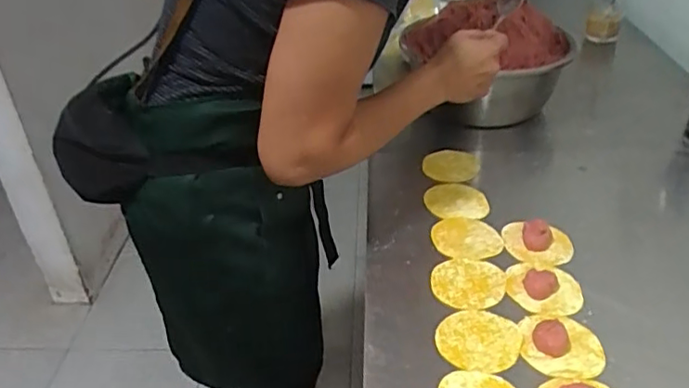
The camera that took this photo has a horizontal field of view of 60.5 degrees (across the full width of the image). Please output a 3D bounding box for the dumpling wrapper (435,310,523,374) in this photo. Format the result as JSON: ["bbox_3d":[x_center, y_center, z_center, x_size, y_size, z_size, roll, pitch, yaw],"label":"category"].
[{"bbox_3d":[0.141,0.150,0.616,0.088,0.004,0.078,-28,42,-31],"label":"dumpling wrapper"}]

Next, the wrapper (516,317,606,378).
[{"bbox_3d":[0.222,0.148,0.601,0.080,0.021,0.079,-2,35,1],"label":"wrapper"}]

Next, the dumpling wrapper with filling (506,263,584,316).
[{"bbox_3d":[0.226,0.103,0.669,0.082,0.021,0.071,11,37,18],"label":"dumpling wrapper with filling"}]

